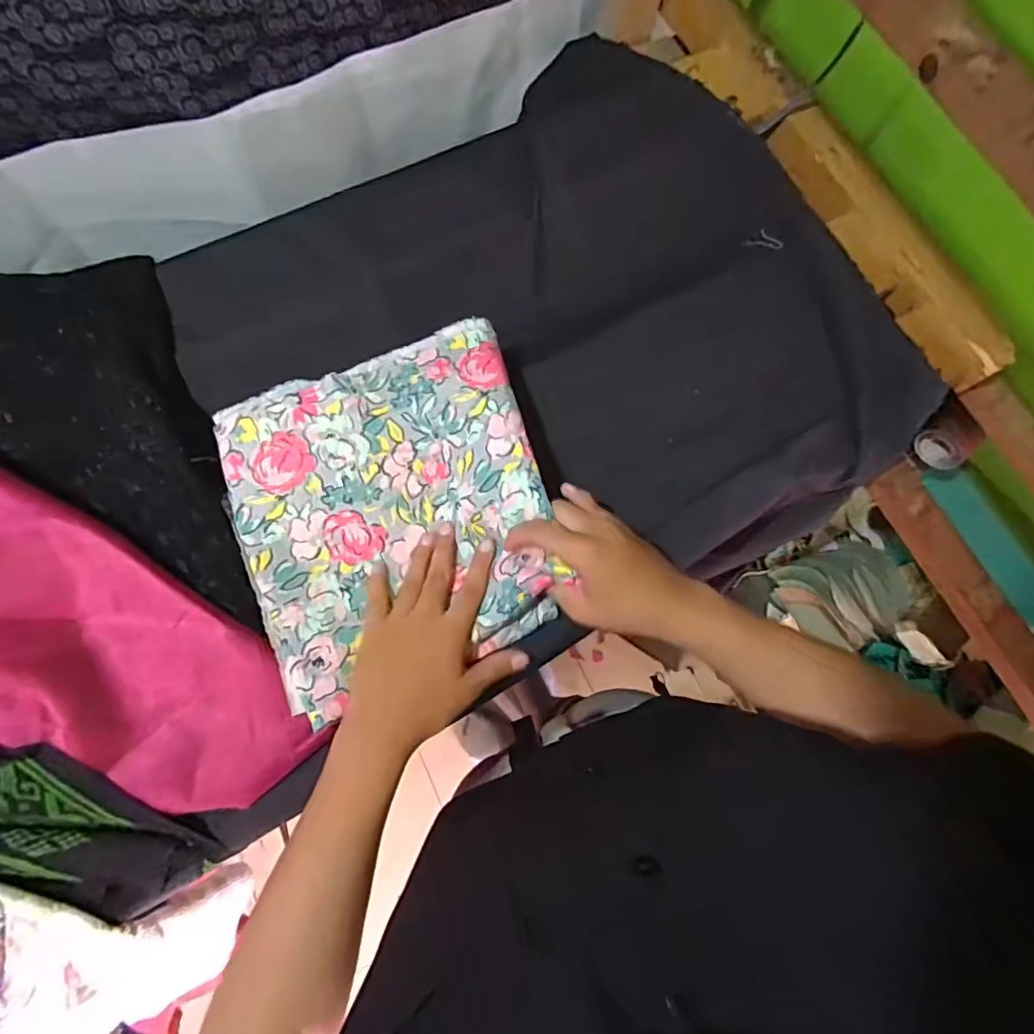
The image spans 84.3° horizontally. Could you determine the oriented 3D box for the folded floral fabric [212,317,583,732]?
[{"bbox_3d":[-0.092,-0.005,0.430,0.226,0.053,0.240,-22,77,-4],"label":"folded floral fabric"}]

